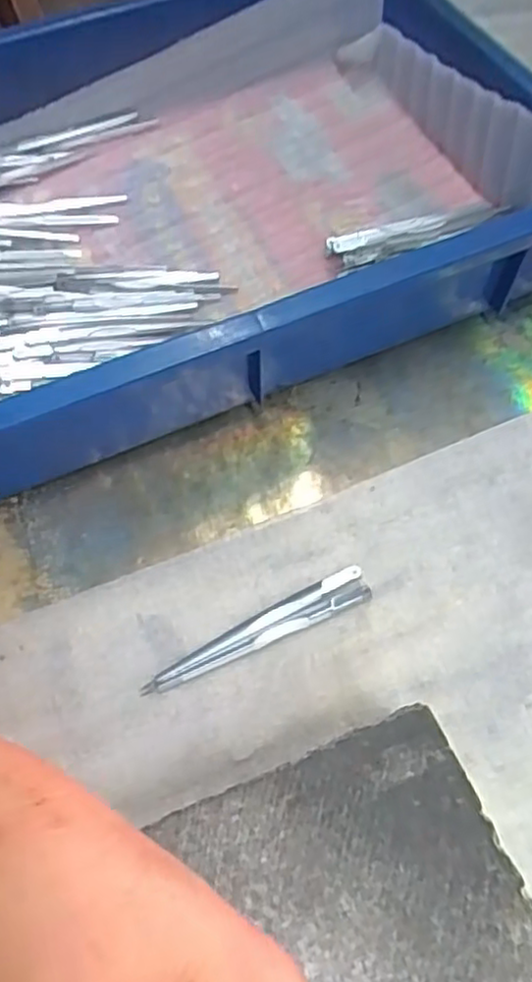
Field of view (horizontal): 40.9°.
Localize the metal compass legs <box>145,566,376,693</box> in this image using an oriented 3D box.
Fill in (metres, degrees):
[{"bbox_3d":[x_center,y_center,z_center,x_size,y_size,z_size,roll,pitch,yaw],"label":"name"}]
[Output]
[{"bbox_3d":[-0.004,0.063,0.319,0.108,0.004,0.017,-23,62,-11],"label":"metal compass legs"}]

